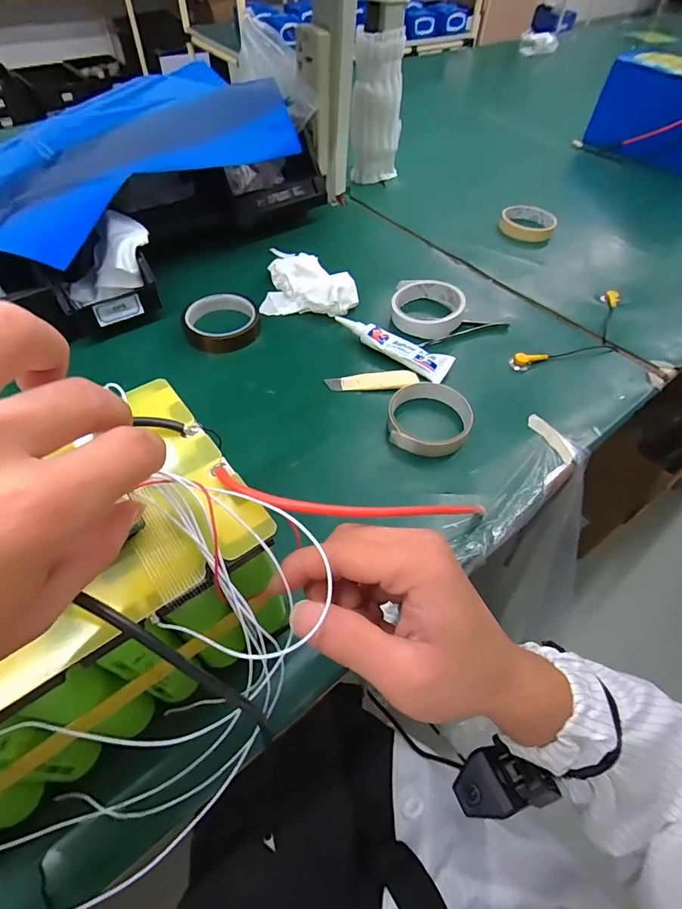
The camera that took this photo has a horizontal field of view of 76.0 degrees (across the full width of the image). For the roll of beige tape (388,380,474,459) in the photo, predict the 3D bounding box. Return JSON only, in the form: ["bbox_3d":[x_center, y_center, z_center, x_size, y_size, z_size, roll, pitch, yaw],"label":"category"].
[{"bbox_3d":[0.090,-0.039,0.446,0.082,0.022,0.083,2,54,-2],"label":"roll of beige tape"}]

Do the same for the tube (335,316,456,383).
[{"bbox_3d":[0.059,-0.129,0.512,0.146,0.019,0.031,31,58,18],"label":"tube"}]

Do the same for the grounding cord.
[{"bbox_3d":[0.300,-0.148,0.535,0.202,0.022,0.066,-33,62,-24],"label":"grounding cord"}]

